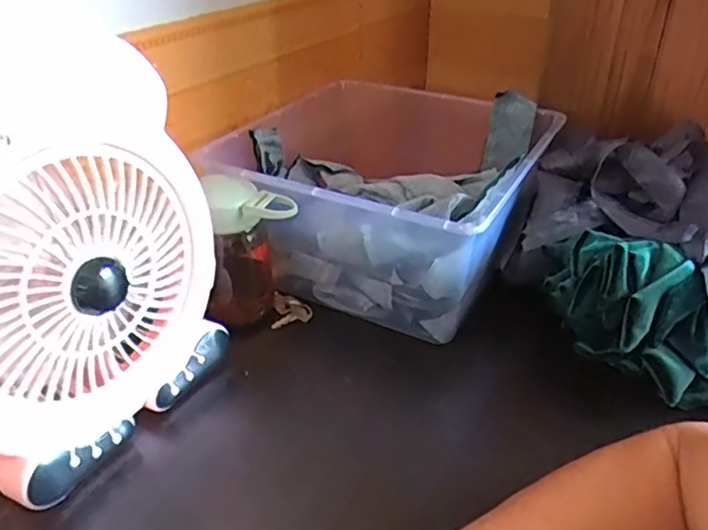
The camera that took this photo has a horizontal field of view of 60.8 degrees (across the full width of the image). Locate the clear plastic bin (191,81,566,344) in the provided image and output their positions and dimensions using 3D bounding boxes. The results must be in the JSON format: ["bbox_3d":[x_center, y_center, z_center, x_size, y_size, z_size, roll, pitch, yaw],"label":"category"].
[{"bbox_3d":[0.032,-0.088,0.678,0.325,0.141,0.336,15,36,22],"label":"clear plastic bin"}]

